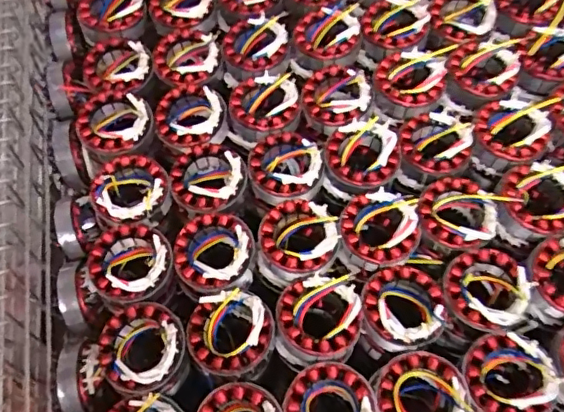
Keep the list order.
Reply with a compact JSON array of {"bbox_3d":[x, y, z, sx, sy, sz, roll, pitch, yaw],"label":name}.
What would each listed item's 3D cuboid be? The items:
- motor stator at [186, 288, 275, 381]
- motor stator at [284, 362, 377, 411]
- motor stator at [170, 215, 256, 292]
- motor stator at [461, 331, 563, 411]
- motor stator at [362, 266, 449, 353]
[{"bbox_3d":[-0.052,0.131,0.570,0.086,0.048,0.085,5,67,4],"label":"motor stator"},{"bbox_3d":[0.046,0.199,0.540,0.086,0.048,0.087,-1,67,1],"label":"motor stator"},{"bbox_3d":[-0.075,0.052,0.607,0.084,0.049,0.082,-1,67,1],"label":"motor stator"},{"bbox_3d":[0.221,0.172,0.551,0.084,0.056,0.081,-1,67,1],"label":"motor stator"},{"bbox_3d":[0.125,0.105,0.577,0.083,0.041,0.086,-1,67,1],"label":"motor stator"}]

